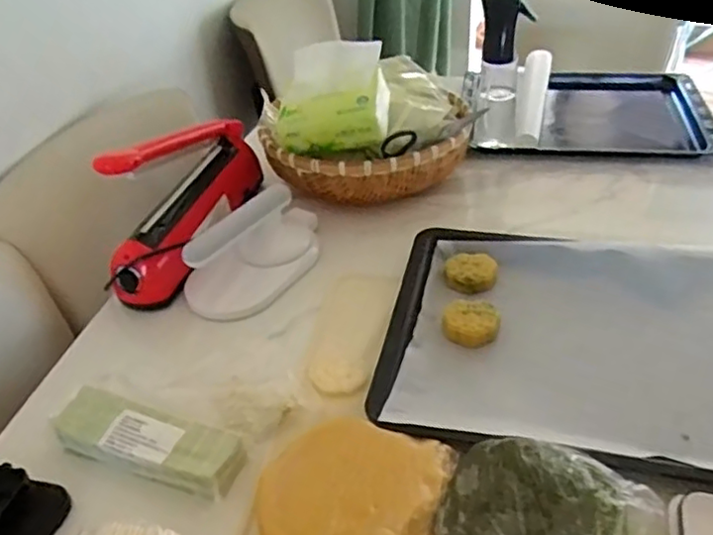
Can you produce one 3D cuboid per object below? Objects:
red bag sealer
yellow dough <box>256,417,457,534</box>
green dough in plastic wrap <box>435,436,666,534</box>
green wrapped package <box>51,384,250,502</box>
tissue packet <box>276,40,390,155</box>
[{"bbox_3d":[-0.216,-0.106,0.828,0.078,0.181,0.303,7,40,14],"label":"red bag sealer"},{"bbox_3d":[-0.007,0.196,0.535,0.145,0.041,0.156,-3,39,2],"label":"yellow dough"},{"bbox_3d":[0.137,0.189,0.498,0.140,0.080,0.130,-32,46,-30],"label":"green dough in plastic wrap"},{"bbox_3d":[-0.193,0.160,0.599,0.179,0.049,0.060,12,41,20],"label":"green wrapped package"},{"bbox_3d":[-0.031,-0.224,0.854,0.144,0.107,0.105,1,39,7],"label":"tissue packet"}]

